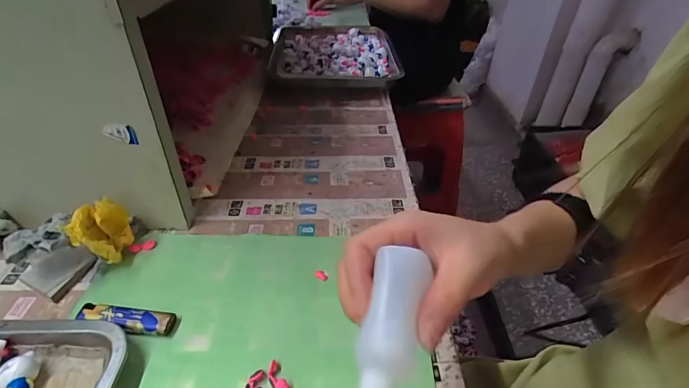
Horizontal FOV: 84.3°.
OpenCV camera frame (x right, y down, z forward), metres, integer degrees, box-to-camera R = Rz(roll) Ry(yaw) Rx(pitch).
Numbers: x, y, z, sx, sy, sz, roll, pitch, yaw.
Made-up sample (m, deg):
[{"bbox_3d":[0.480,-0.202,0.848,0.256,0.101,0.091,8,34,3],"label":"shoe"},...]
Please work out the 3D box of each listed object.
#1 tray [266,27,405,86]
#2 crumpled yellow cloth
[{"bbox_3d":[-0.018,-0.283,0.774,0.228,0.043,0.317,-2,38,-4],"label":"tray"},{"bbox_3d":[-0.223,0.039,0.356,0.046,0.063,0.031,-25,45,-29],"label":"crumpled yellow cloth"}]

